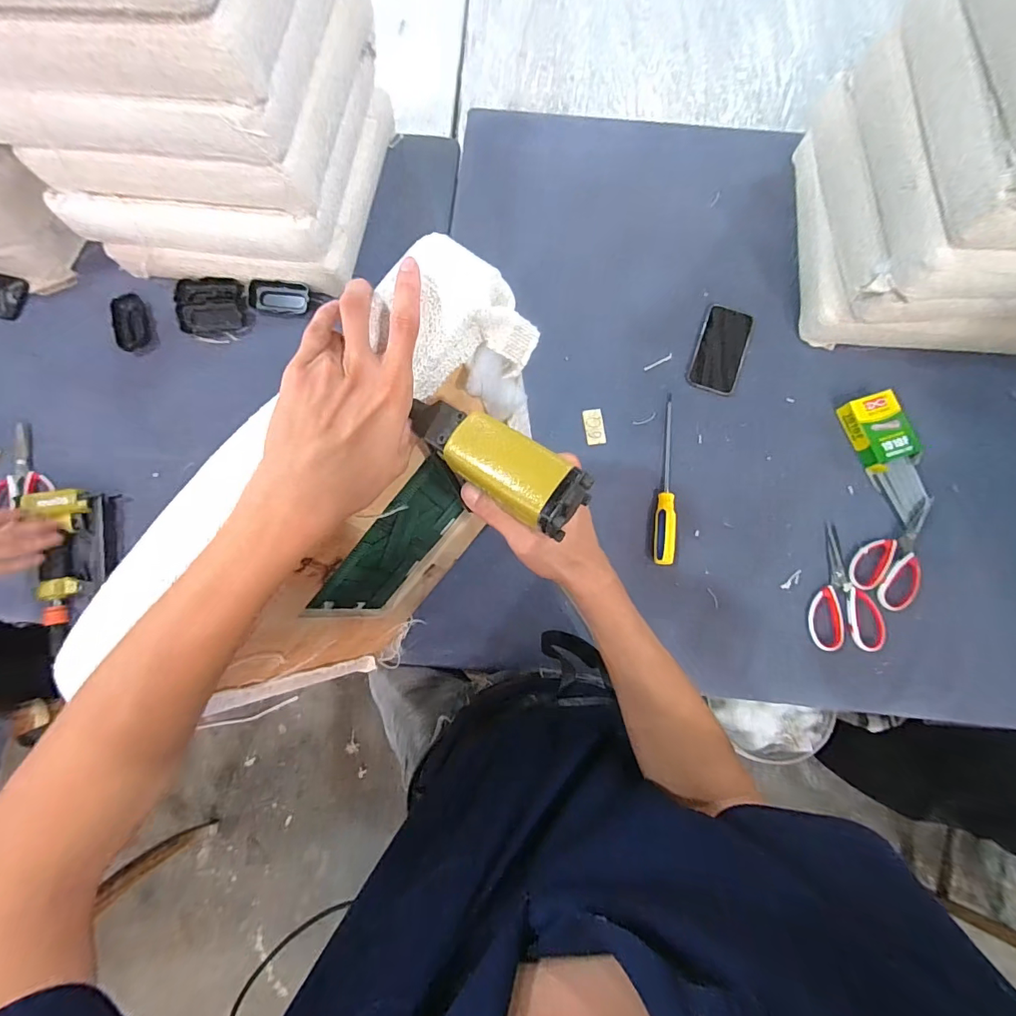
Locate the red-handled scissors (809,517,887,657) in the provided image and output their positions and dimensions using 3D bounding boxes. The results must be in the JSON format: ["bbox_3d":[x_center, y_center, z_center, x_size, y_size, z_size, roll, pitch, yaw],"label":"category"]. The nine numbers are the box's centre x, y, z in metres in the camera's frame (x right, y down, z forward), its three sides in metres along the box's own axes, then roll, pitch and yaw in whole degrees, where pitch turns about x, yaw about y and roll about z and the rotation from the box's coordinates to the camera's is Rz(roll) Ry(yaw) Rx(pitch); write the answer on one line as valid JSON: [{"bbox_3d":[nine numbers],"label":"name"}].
[{"bbox_3d":[0.528,0.124,0.722,0.108,0.011,0.193,7,78,2],"label":"red-handled scissors"}]

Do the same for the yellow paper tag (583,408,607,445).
[{"bbox_3d":[0.147,-0.138,0.786,0.033,0.004,0.063,-7,81,3],"label":"yellow paper tag"}]

